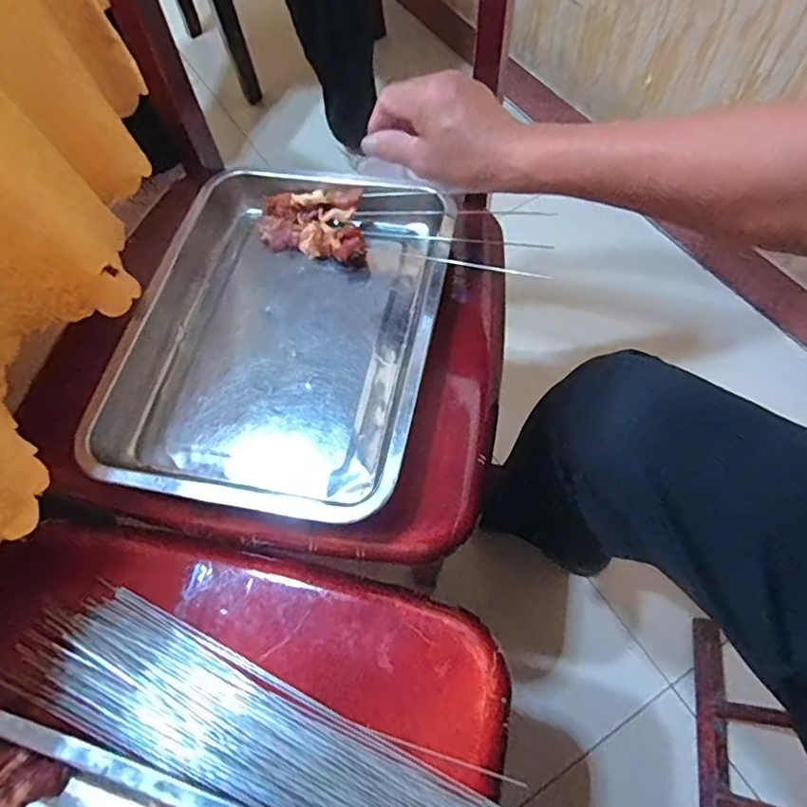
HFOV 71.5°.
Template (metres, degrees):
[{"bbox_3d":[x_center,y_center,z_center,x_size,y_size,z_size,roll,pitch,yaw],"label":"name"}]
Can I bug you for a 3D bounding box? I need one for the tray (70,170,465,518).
[{"bbox_3d":[-0.117,-0.079,0.511,0.288,0.049,0.357,9,65,8],"label":"tray"}]

